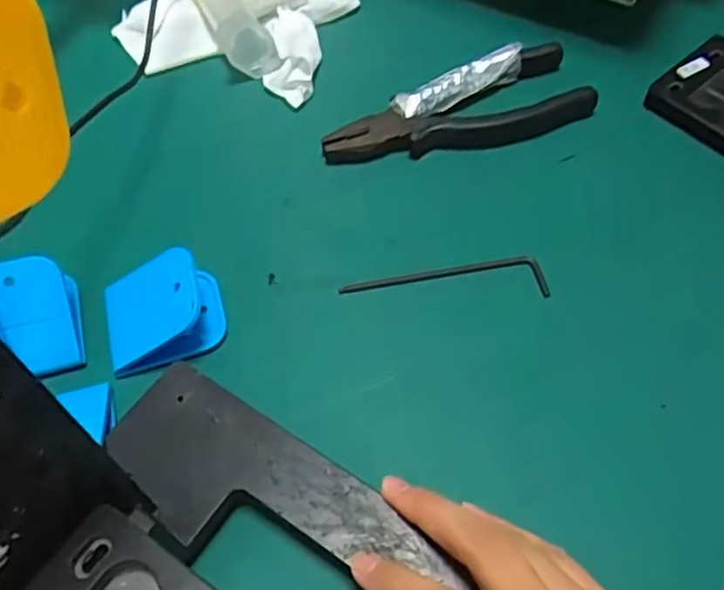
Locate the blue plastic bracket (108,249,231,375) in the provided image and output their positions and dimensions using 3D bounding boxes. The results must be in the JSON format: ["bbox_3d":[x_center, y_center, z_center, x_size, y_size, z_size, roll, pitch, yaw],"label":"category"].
[{"bbox_3d":[-0.096,0.005,0.327,0.054,0.024,0.048,-15,60,-7],"label":"blue plastic bracket"}]

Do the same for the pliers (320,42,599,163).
[{"bbox_3d":[0.058,-0.100,0.402,0.157,0.022,0.055,-22,61,-11],"label":"pliers"}]

